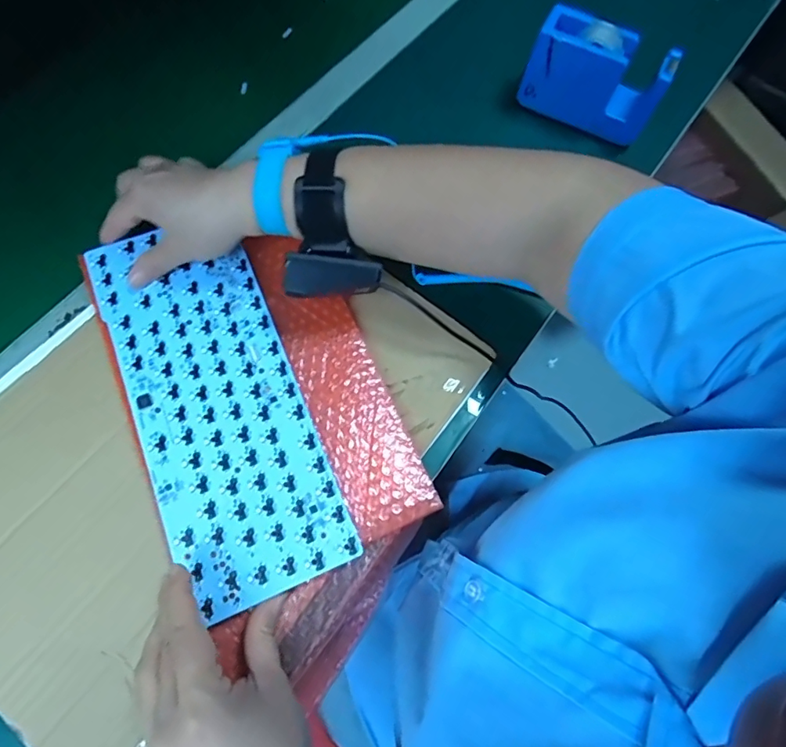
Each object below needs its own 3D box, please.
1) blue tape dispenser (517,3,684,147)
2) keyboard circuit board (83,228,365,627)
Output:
[{"bbox_3d":[0.197,-0.288,0.487,0.128,0.085,0.050,27,70,6],"label":"blue tape dispenser"},{"bbox_3d":[-0.135,0.013,0.377,0.120,0.004,0.304,-26,73,-12],"label":"keyboard circuit board"}]

